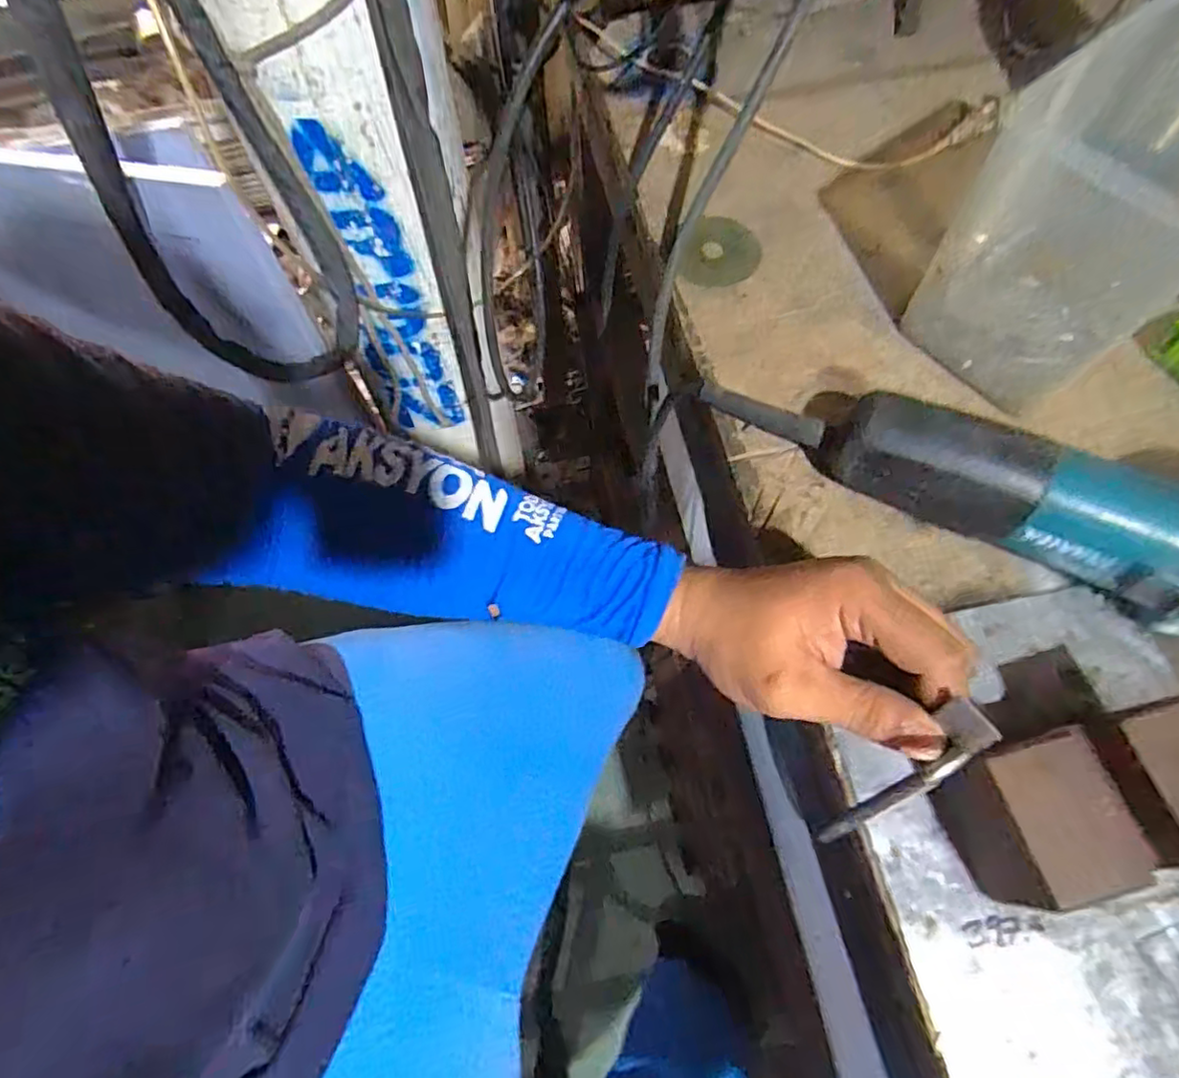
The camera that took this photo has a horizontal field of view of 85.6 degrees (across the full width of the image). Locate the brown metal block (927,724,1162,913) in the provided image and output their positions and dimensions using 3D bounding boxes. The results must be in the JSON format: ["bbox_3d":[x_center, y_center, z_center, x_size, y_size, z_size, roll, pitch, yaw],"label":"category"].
[{"bbox_3d":[0.197,0.127,0.290,0.049,0.064,0.070,-15,66,-4],"label":"brown metal block"}]

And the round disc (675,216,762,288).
[{"bbox_3d":[0.096,-0.212,0.468,0.057,0.008,0.061,-1,78,4],"label":"round disc"}]

